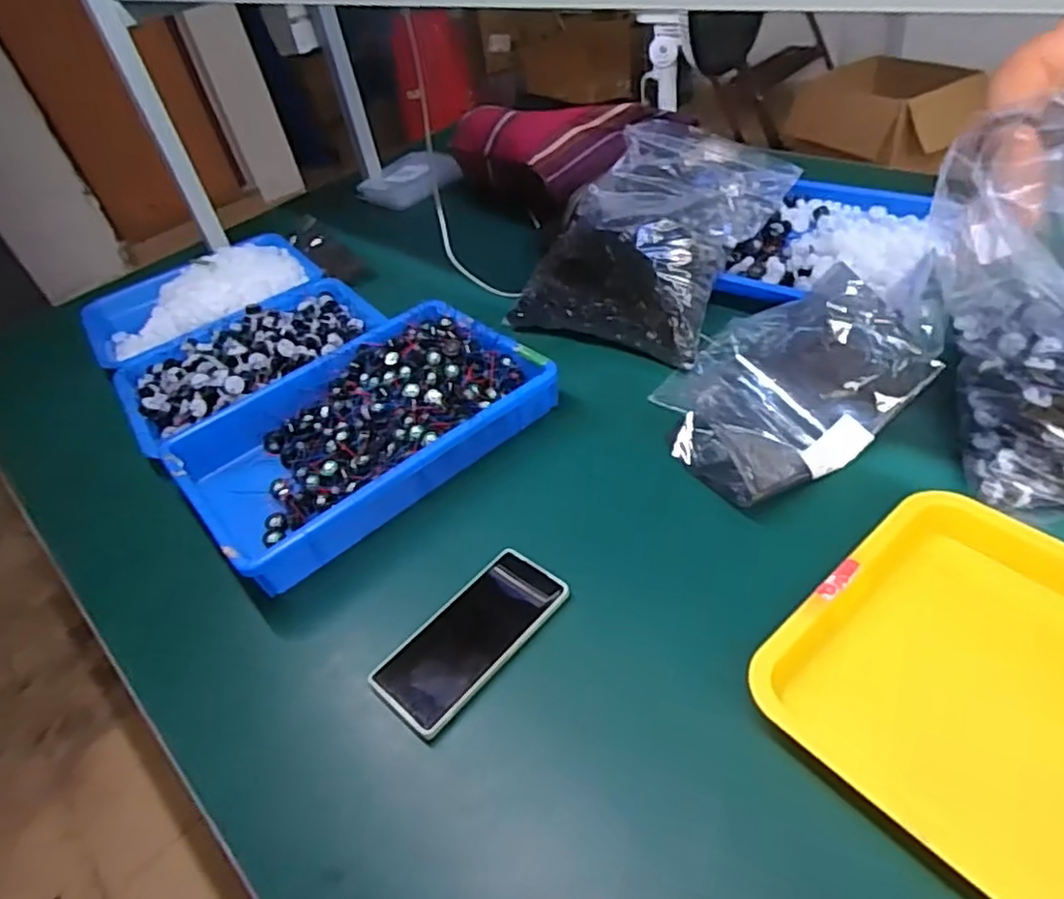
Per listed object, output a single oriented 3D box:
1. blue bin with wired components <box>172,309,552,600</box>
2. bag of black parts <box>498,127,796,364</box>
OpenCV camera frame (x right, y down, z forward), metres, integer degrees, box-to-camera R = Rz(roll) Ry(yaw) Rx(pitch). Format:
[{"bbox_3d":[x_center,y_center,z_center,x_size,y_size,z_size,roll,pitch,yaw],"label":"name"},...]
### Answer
[{"bbox_3d":[-0.167,-0.026,0.666,0.343,0.074,0.212,-34,47,-26],"label":"blue bin with wired components"},{"bbox_3d":[0.141,-0.266,0.799,0.250,0.128,0.299,16,46,25],"label":"bag of black parts"}]

